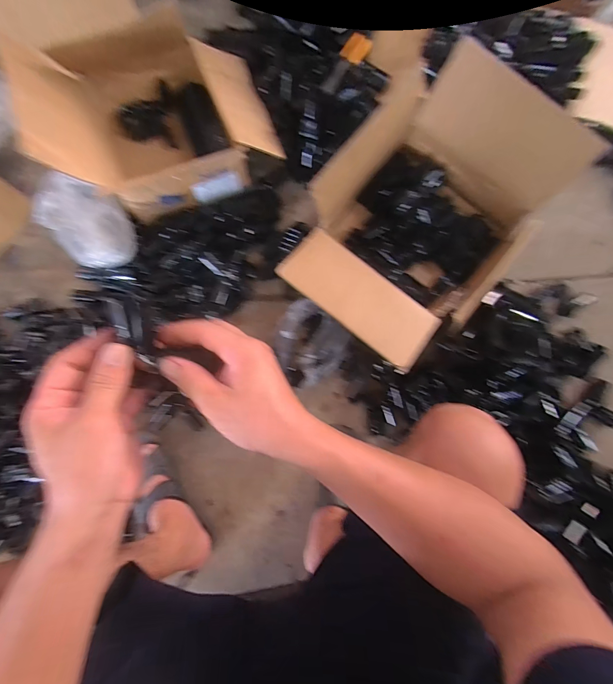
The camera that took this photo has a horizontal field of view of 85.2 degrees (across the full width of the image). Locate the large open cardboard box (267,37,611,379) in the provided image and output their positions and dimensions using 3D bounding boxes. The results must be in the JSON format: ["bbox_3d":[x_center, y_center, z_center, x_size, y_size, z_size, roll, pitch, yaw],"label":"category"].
[{"bbox_3d":[0.229,-0.224,0.653,0.367,0.219,0.507,33,82,5],"label":"large open cardboard box"}]

